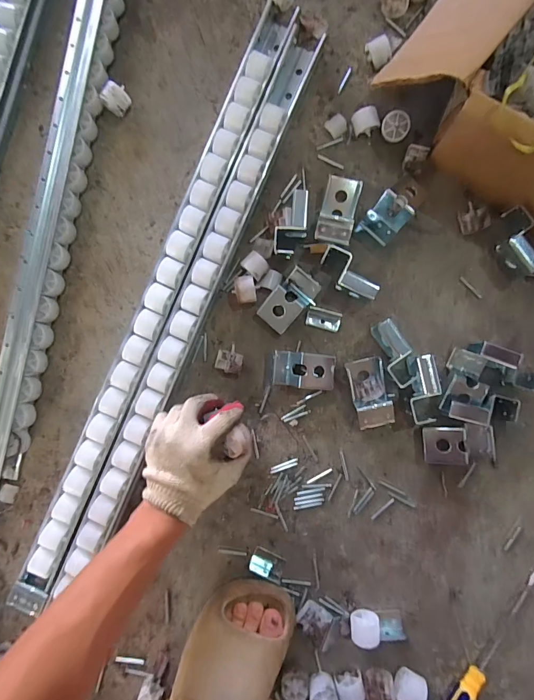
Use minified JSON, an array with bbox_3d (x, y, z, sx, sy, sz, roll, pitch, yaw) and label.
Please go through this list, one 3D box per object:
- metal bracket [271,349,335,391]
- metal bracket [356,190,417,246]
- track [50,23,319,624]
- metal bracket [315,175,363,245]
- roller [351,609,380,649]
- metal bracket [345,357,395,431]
[{"bbox_3d":[0.047,0.026,0.495,0.078,0.032,0.045,5,88,2],"label":"metal bracket"},{"bbox_3d":[0.151,-0.168,0.493,0.048,0.041,0.056,42,89,3],"label":"metal bracket"},{"bbox_3d":[-0.093,-0.058,0.497,0.053,0.040,0.804,23,89,3],"label":"track"},{"bbox_3d":[0.093,-0.181,0.498,0.044,0.027,0.090,14,74,2],"label":"metal bracket"},{"bbox_3d":[0.122,0.347,0.482,0.033,0.029,0.032,2,88,2],"label":"roller"},{"bbox_3d":[0.130,0.054,0.489,0.044,0.036,0.083,-13,87,1],"label":"metal bracket"}]

